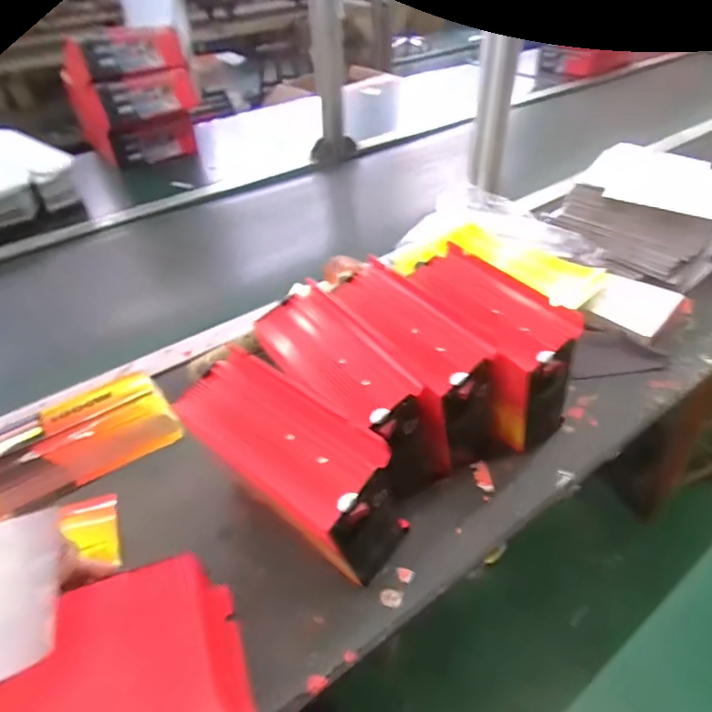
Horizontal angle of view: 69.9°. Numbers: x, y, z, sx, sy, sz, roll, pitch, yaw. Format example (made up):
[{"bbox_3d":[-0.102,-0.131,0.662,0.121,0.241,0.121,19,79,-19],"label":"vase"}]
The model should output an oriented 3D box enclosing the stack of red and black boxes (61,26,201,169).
[{"bbox_3d":[-0.489,-0.569,1.116,0.198,0.239,0.235,-30,48,-27],"label":"stack of red and black boxes"}]

